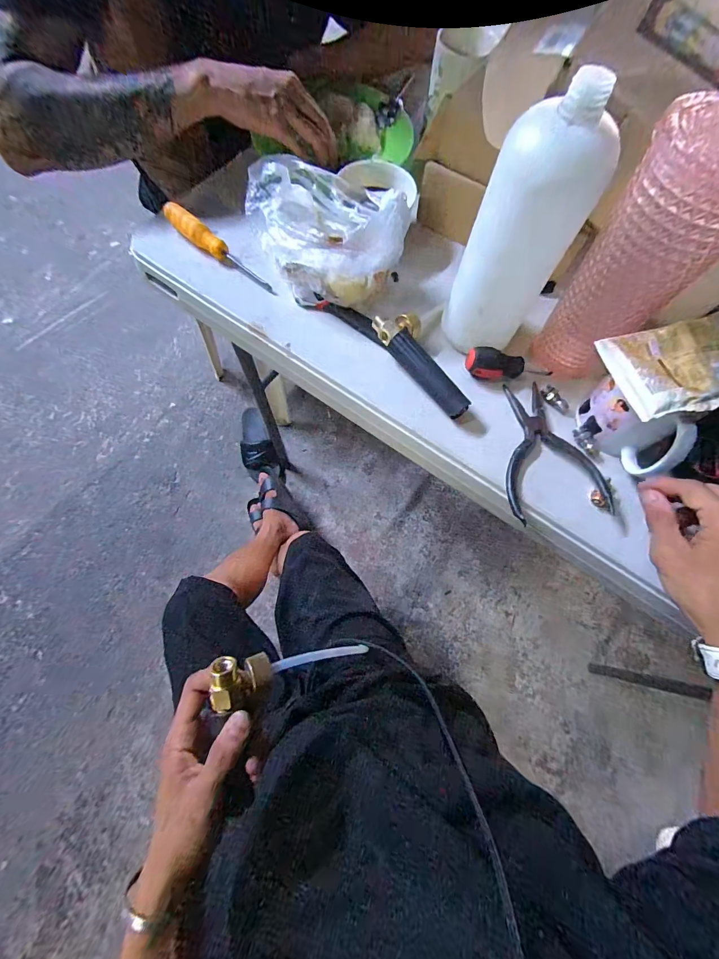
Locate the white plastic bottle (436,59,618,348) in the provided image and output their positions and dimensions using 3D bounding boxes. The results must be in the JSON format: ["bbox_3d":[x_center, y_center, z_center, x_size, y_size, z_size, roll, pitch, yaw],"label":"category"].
[{"bbox_3d":[0.137,-0.205,0.326,0.083,0.199,0.067,35,73,10],"label":"white plastic bottle"}]

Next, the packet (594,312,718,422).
[{"bbox_3d":[0.278,-0.096,0.303,0.121,0.011,0.081,-12,71,-6],"label":"packet"}]

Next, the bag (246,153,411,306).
[{"bbox_3d":[-0.042,-0.287,0.403,0.125,0.097,0.175,-31,74,-12],"label":"bag"}]

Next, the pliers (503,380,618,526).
[{"bbox_3d":[0.186,-0.035,0.370,0.096,0.016,0.153,-7,70,-4],"label":"pliers"}]

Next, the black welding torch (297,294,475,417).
[{"bbox_3d":[0.040,-0.157,0.397,0.219,0.028,0.062,41,74,12],"label":"black welding torch"}]

